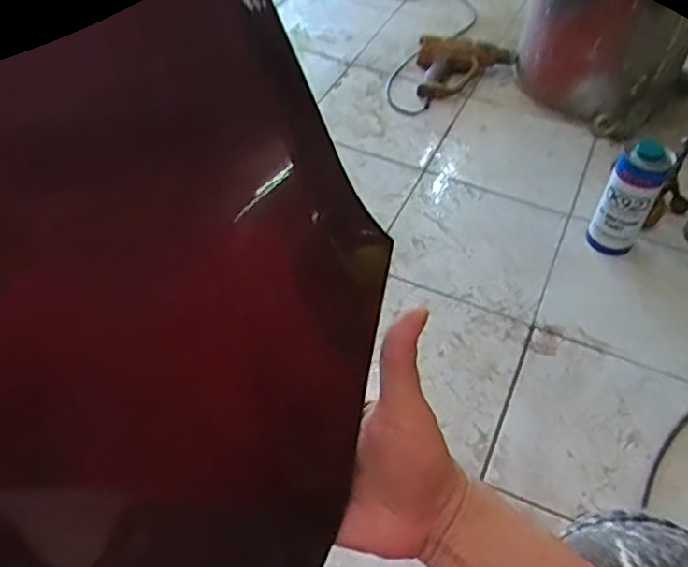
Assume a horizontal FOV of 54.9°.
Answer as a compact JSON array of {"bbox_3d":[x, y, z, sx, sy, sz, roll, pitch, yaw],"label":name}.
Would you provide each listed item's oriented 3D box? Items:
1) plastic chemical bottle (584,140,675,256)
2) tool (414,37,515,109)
[{"bbox_3d":[0.494,-0.149,1.150,0.087,0.215,0.070,24,52,15],"label":"plastic chemical bottle"},{"bbox_3d":[0.280,-0.492,1.517,0.214,0.105,0.205,6,49,0],"label":"tool"}]

